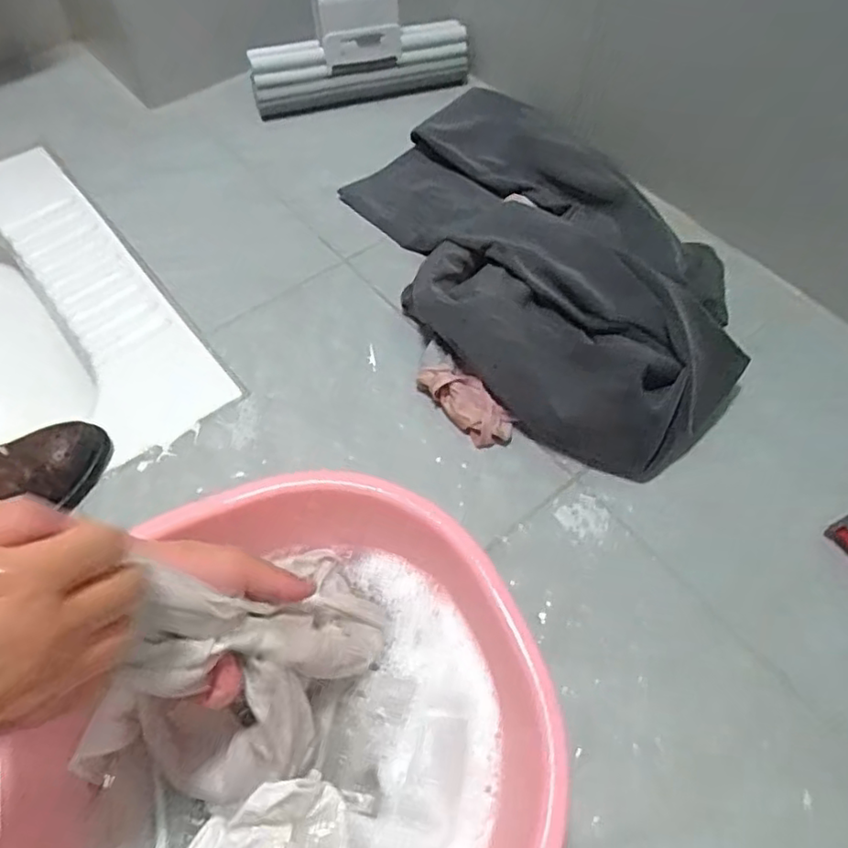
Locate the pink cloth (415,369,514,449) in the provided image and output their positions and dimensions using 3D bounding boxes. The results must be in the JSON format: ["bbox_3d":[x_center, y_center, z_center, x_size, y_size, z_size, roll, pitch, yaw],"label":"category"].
[{"bbox_3d":[0.041,-0.022,0.674,0.118,0.038,0.044,38,63,22],"label":"pink cloth"}]

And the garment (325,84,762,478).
[{"bbox_3d":[0.126,-0.213,0.773,0.349,0.093,0.587,-31,62,-20],"label":"garment"}]

